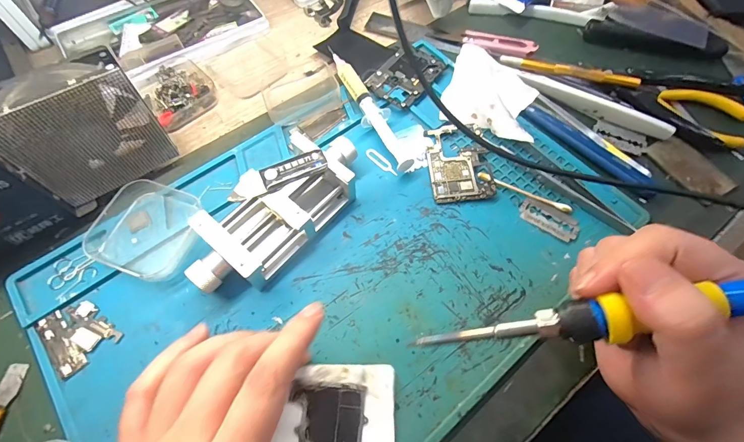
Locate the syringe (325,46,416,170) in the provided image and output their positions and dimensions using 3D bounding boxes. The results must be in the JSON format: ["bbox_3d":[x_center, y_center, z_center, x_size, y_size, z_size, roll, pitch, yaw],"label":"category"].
[{"bbox_3d":[-0.003,-0.096,0.298,0.022,0.015,0.138,-24,67,-11],"label":"syringe"}]

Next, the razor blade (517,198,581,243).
[{"bbox_3d":[0.129,-0.001,0.259,0.042,0.004,0.020,30,68,13],"label":"razor blade"}]

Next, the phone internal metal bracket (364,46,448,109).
[{"bbox_3d":[0.032,-0.130,0.318,0.048,0.005,0.070,36,69,16],"label":"phone internal metal bracket"}]

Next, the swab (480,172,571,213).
[{"bbox_3d":[0.114,-0.022,0.268,0.069,0.004,0.007,24,67,11],"label":"swab"}]

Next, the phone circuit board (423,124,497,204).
[{"bbox_3d":[0.068,-0.046,0.280,0.046,0.007,0.067,-4,64,-2],"label":"phone circuit board"}]

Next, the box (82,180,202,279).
[{"bbox_3d":[-0.156,0.004,0.246,0.066,0.016,0.064,18,66,8],"label":"box"}]

